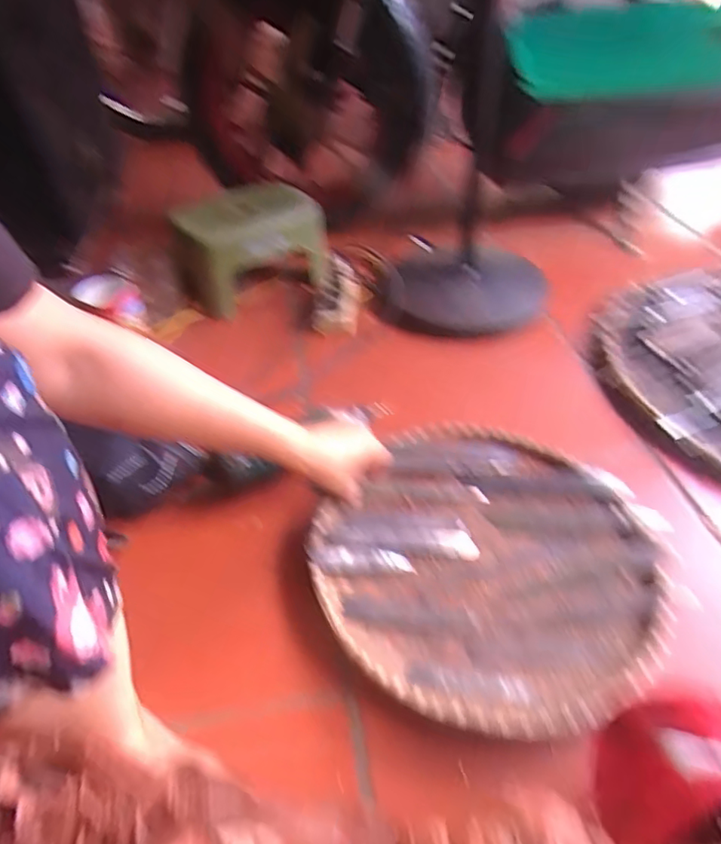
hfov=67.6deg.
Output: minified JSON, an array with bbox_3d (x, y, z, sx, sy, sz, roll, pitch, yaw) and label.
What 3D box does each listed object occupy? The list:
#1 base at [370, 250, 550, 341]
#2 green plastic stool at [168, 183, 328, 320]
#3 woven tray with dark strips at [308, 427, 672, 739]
[{"bbox_3d":[0.173,-0.228,0.903,0.262,0.044,0.238,15,59,23],"label":"base"},{"bbox_3d":[-0.187,-0.294,0.912,0.240,0.138,0.157,-19,48,-15],"label":"green plastic stool"},{"bbox_3d":[0.124,0.131,0.545,0.319,0.044,0.323,28,54,31],"label":"woven tray with dark strips"}]

